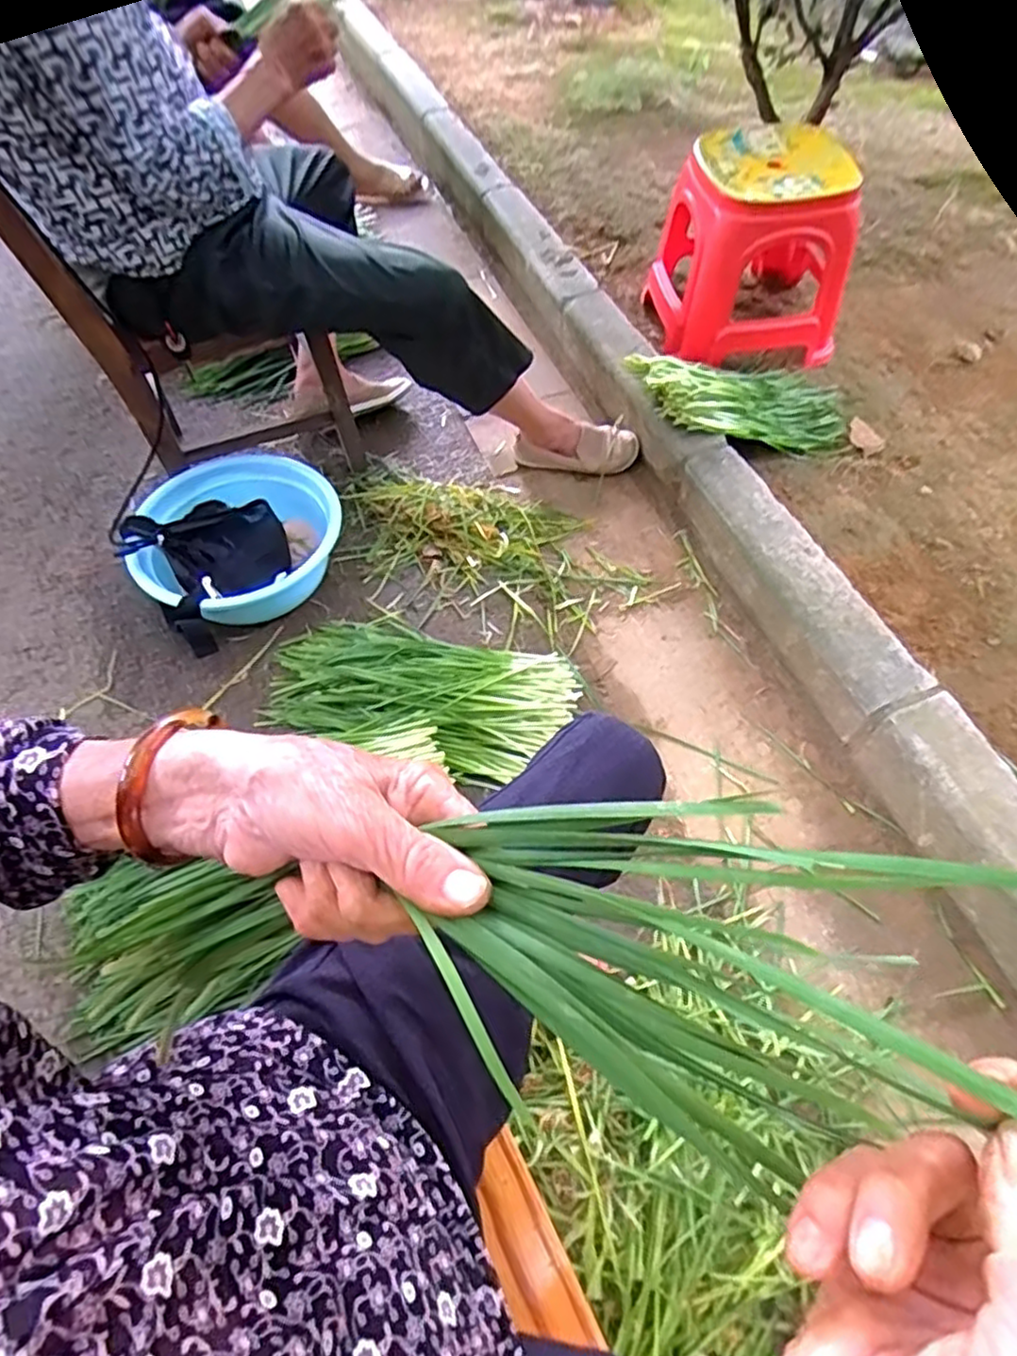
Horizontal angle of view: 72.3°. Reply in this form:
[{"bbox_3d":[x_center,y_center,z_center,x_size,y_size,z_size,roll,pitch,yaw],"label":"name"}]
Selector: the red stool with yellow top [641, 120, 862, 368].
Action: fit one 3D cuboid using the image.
[{"bbox_3d":[0.430,-0.757,1.226,0.296,0.259,0.247,-12,56,-6],"label":"red stool with yellow top"}]

